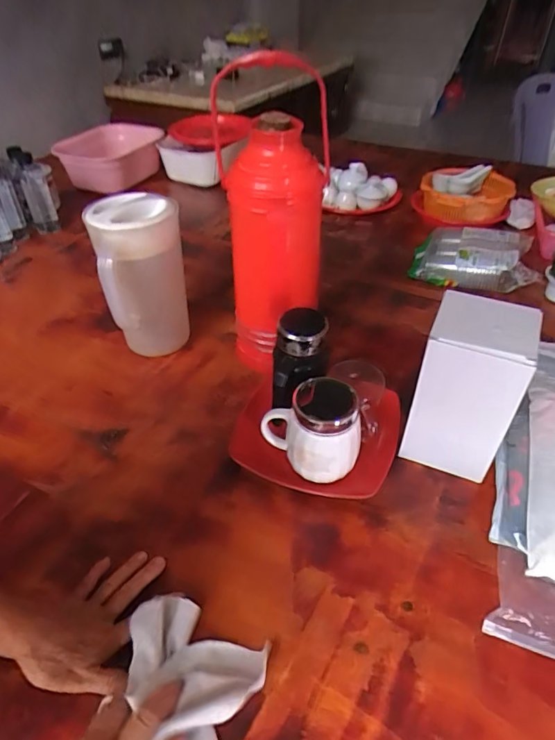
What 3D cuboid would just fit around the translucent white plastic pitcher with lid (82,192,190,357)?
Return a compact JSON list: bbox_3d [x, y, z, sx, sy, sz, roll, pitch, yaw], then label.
[{"bbox_3d":[-0.199,-0.129,0.721,0.123,0.224,0.130,-11,43,-11],"label":"translucent white plastic pitcher with lid"}]

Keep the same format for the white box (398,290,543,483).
[{"bbox_3d":[0.227,0.020,0.575,0.105,0.206,0.100,18,44,19],"label":"white box"}]

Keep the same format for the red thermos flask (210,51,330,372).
[{"bbox_3d":[-0.010,-0.174,0.646,0.138,0.393,0.128,3,42,2],"label":"red thermos flask"}]

